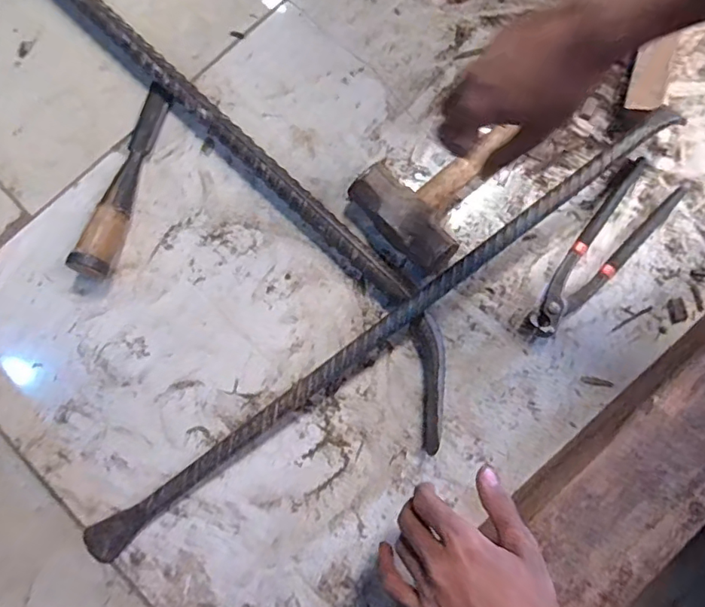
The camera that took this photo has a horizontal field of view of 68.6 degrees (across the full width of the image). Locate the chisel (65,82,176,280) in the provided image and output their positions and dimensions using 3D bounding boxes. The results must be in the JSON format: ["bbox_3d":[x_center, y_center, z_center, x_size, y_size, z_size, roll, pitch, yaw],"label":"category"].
[{"bbox_3d":[-0.235,-0.134,0.538,0.031,0.041,0.220,13,78,4],"label":"chisel"}]

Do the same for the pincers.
[{"bbox_3d":[0.258,-0.054,0.524,0.059,0.020,0.221,39,81,9],"label":"pincers"}]

